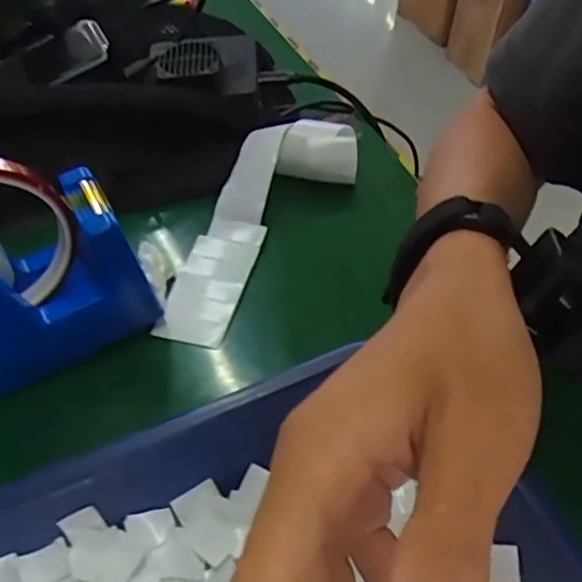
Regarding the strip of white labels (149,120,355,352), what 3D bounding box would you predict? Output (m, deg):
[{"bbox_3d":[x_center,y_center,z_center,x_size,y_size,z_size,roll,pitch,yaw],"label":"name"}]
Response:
[{"bbox_3d":[-0.025,-0.041,0.366,0.069,0.024,0.172,24,66,19],"label":"strip of white labels"}]

